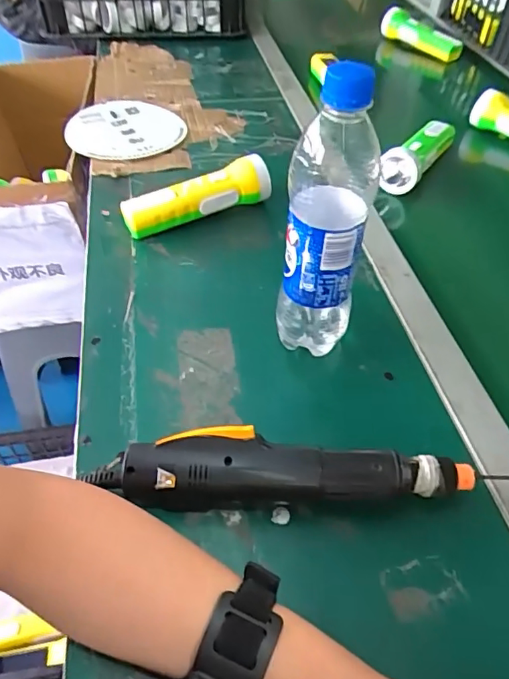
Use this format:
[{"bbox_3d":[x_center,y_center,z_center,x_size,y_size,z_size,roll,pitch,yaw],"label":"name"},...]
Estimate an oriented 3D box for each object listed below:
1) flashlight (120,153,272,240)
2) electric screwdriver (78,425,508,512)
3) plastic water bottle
[{"bbox_3d":[-0.064,-0.160,0.582,0.171,0.055,0.045,-22,51,-21],"label":"flashlight"},{"bbox_3d":[0.042,0.094,0.363,0.305,0.043,0.047,0,47,-2],"label":"electric screwdriver"},{"bbox_3d":[0.054,-0.082,0.393,0.063,0.233,0.057,8,47,6],"label":"plastic water bottle"}]

